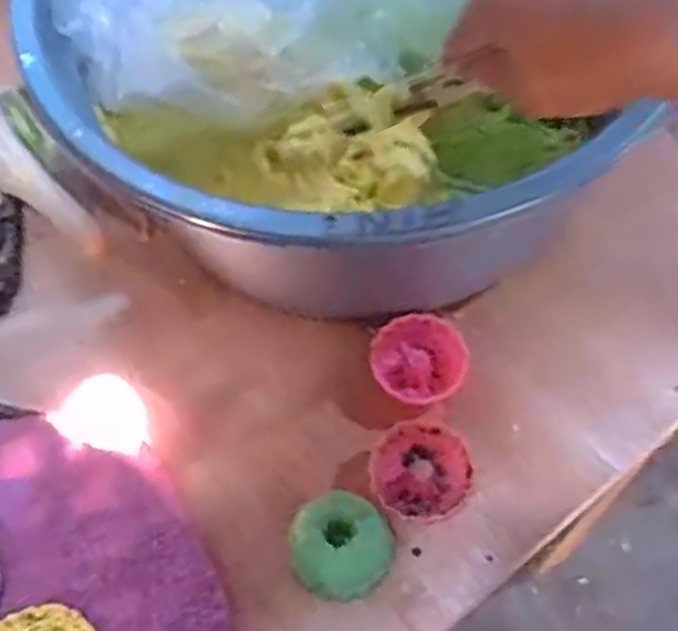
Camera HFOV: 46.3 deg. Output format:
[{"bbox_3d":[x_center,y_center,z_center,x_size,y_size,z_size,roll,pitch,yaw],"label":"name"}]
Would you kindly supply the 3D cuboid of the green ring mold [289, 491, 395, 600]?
[{"bbox_3d":[0.001,0.136,0.463,0.056,0.039,0.054,-1,61,2],"label":"green ring mold"}]

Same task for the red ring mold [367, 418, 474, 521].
[{"bbox_3d":[0.051,0.093,0.489,0.060,0.021,0.062,1,59,-1],"label":"red ring mold"}]

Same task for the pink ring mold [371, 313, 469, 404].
[{"bbox_3d":[0.053,0.029,0.524,0.061,0.033,0.054,-26,63,-11],"label":"pink ring mold"}]

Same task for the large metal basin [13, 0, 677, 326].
[{"bbox_3d":[0.006,-0.176,0.548,0.351,0.207,0.391,25,65,15],"label":"large metal basin"}]

